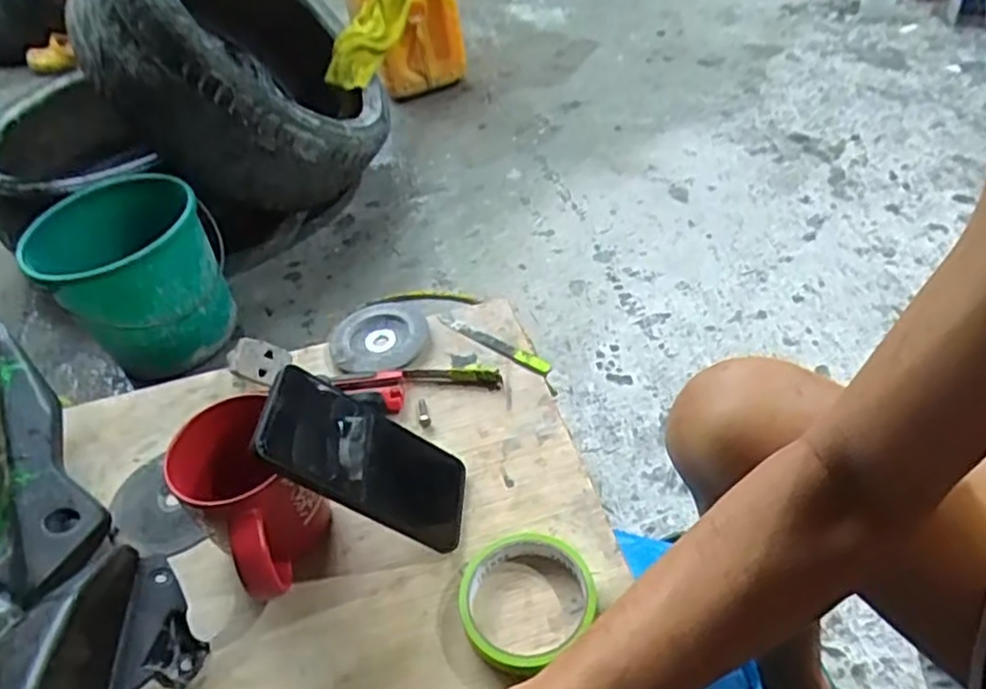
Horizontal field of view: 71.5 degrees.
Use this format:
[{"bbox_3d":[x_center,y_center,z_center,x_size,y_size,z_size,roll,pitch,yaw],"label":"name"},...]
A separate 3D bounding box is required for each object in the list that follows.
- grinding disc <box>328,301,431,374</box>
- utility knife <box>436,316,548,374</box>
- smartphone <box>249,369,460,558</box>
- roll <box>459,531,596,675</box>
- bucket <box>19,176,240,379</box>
[{"bbox_3d":[-0.109,-0.006,0.660,0.091,0.017,0.099,-4,44,4],"label":"grinding disc"},{"bbox_3d":[-0.001,-0.002,0.649,0.128,0.007,0.016,28,54,31],"label":"utility knife"},{"bbox_3d":[-0.085,0.078,0.483,0.015,0.163,0.076,-35,32,34],"label":"smartphone"},{"bbox_3d":[0.021,0.167,0.455,0.089,0.019,0.082,-4,44,4],"label":"roll"},{"bbox_3d":[-0.610,-0.114,1.198,0.255,0.262,0.264,-4,48,4],"label":"bucket"}]

